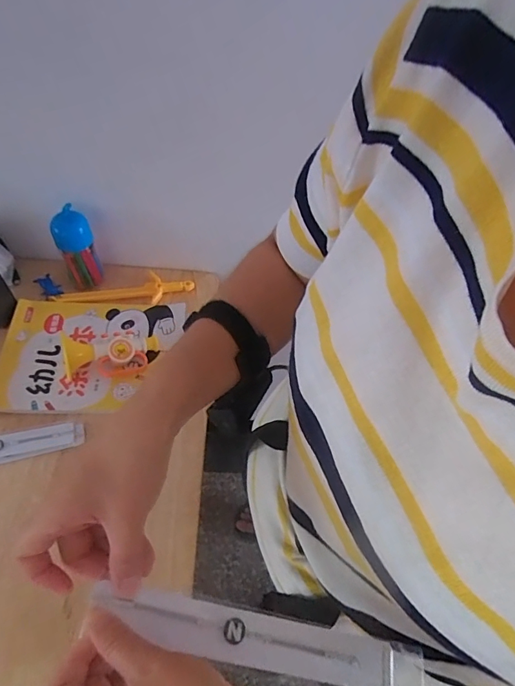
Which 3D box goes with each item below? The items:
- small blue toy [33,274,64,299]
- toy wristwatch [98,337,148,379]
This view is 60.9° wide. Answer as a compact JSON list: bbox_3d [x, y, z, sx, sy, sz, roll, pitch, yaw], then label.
[{"bbox_3d":[-0.337,-0.092,0.704,0.027,0.011,0.050,-36,67,-24],"label":"small blue toy"},{"bbox_3d":[-0.194,0.021,0.622,0.065,0.033,0.045,-23,62,-18],"label":"toy wristwatch"}]

